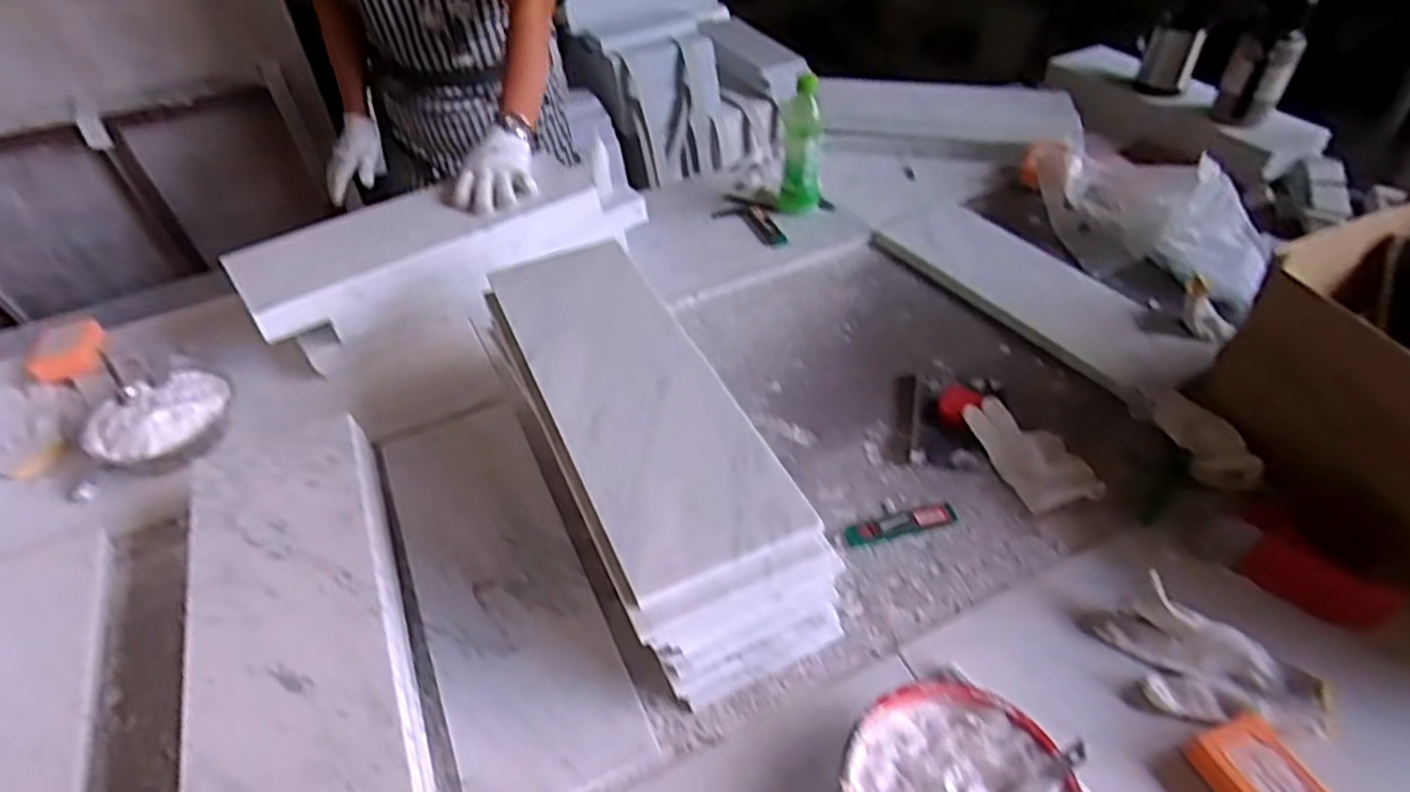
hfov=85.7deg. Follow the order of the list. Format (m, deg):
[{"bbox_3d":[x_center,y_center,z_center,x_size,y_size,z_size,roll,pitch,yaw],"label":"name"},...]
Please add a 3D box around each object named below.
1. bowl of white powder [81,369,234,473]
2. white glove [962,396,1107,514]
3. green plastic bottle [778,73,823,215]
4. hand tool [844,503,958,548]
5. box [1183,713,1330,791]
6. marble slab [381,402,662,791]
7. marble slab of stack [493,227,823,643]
[{"bbox_3d":[-0.615,0.034,0.872,0.132,0.051,0.143,-1,43,1],"label":"bowl of white powder"},{"bbox_3d":[0.349,0.057,0.823,0.074,0.020,0.155,-28,52,3],"label":"white glove"},{"bbox_3d":[0.148,-0.374,1.155,0.069,0.188,0.072,7,44,9],"label":"green plastic bottle"},{"bbox_3d":[0.197,0.129,0.762,0.113,0.011,0.022,-14,45,-13],"label":"hand tool"},{"bbox_3d":[0.414,0.287,0.557,0.060,0.027,0.089,-14,45,-13],"label":"box"},{"bbox_3d":[-0.204,0.168,0.743,0.152,0.014,0.455,-19,46,-18],"label":"marble slab"},{"bbox_3d":[-0.076,-0.010,0.707,0.159,0.019,0.465,-18,46,-17],"label":"marble slab of stack"}]

